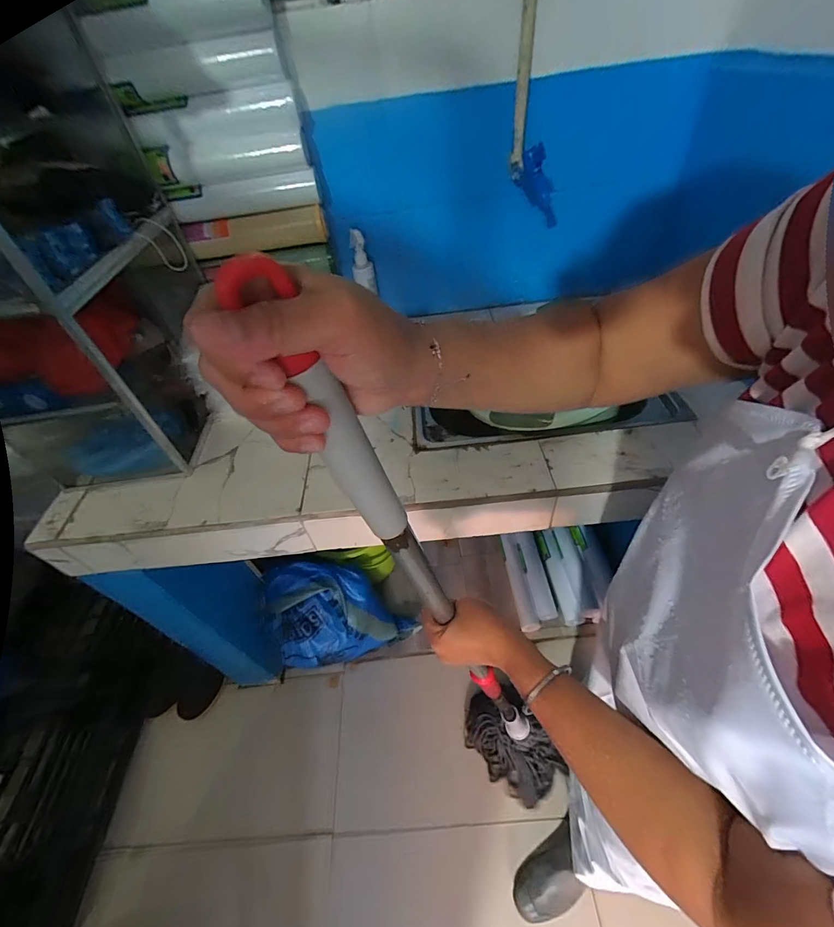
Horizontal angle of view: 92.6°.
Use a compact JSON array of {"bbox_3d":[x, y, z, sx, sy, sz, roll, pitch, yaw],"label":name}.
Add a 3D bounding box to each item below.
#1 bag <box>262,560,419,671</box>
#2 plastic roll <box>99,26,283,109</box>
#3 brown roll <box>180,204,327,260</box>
[{"bbox_3d":[-0.205,0.443,1.128,0.371,0.361,0.203,-8,47,0],"label":"bag"},{"bbox_3d":[-0.351,-0.615,0.630,0.276,0.069,0.073,-9,47,-1],"label":"plastic roll"},{"bbox_3d":[-0.323,-0.454,0.792,0.271,0.065,0.073,-1,47,7],"label":"brown roll"}]

